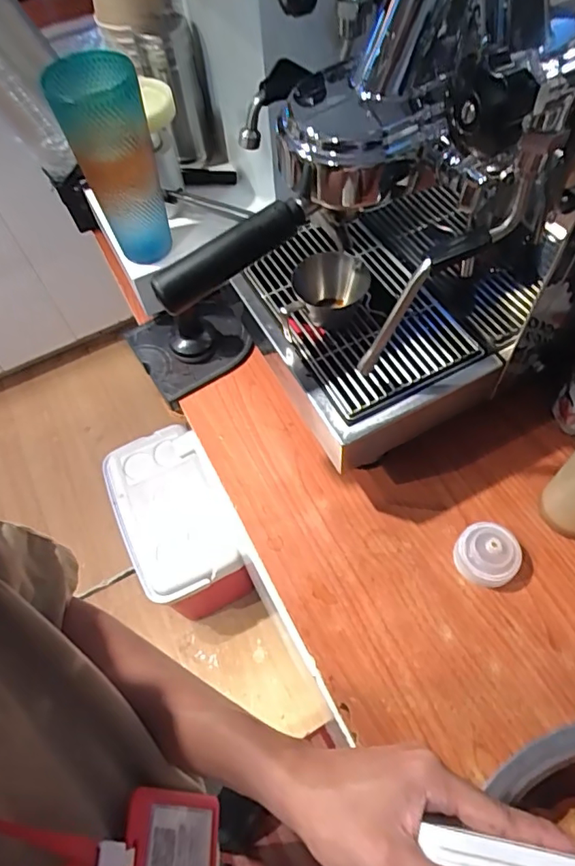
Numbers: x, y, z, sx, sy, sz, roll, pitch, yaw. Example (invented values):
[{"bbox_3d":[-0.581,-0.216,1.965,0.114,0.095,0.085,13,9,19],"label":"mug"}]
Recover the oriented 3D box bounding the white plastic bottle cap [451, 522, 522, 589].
[{"bbox_3d":[0.182,0.111,0.481,0.055,0.032,0.049,29,66,20],"label":"white plastic bottle cap"}]

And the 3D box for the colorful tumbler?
[{"bbox_3d":[-0.167,-0.266,0.533,0.074,0.185,0.064,-17,59,-5],"label":"colorful tumbler"}]

